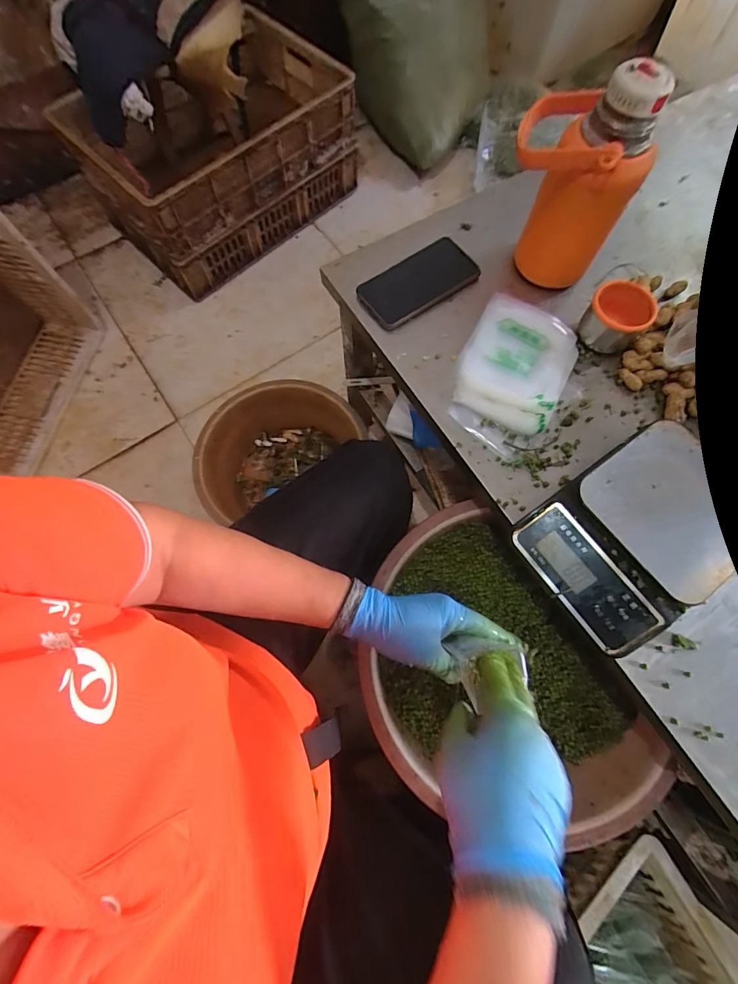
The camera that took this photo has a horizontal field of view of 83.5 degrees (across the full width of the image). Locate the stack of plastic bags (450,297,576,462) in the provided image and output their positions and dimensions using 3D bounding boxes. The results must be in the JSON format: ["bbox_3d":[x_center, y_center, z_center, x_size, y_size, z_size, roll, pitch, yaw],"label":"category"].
[{"bbox_3d":[0.171,-0.146,0.484,0.116,0.031,0.201,26,73,8],"label":"stack of plastic bags"}]

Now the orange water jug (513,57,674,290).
[{"bbox_3d":[0.221,-0.345,0.460,0.138,0.200,0.107,26,72,8],"label":"orange water jug"}]

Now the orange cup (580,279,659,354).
[{"bbox_3d":[0.288,-0.203,0.486,0.067,0.058,0.061,0,71,-1],"label":"orange cup"}]

